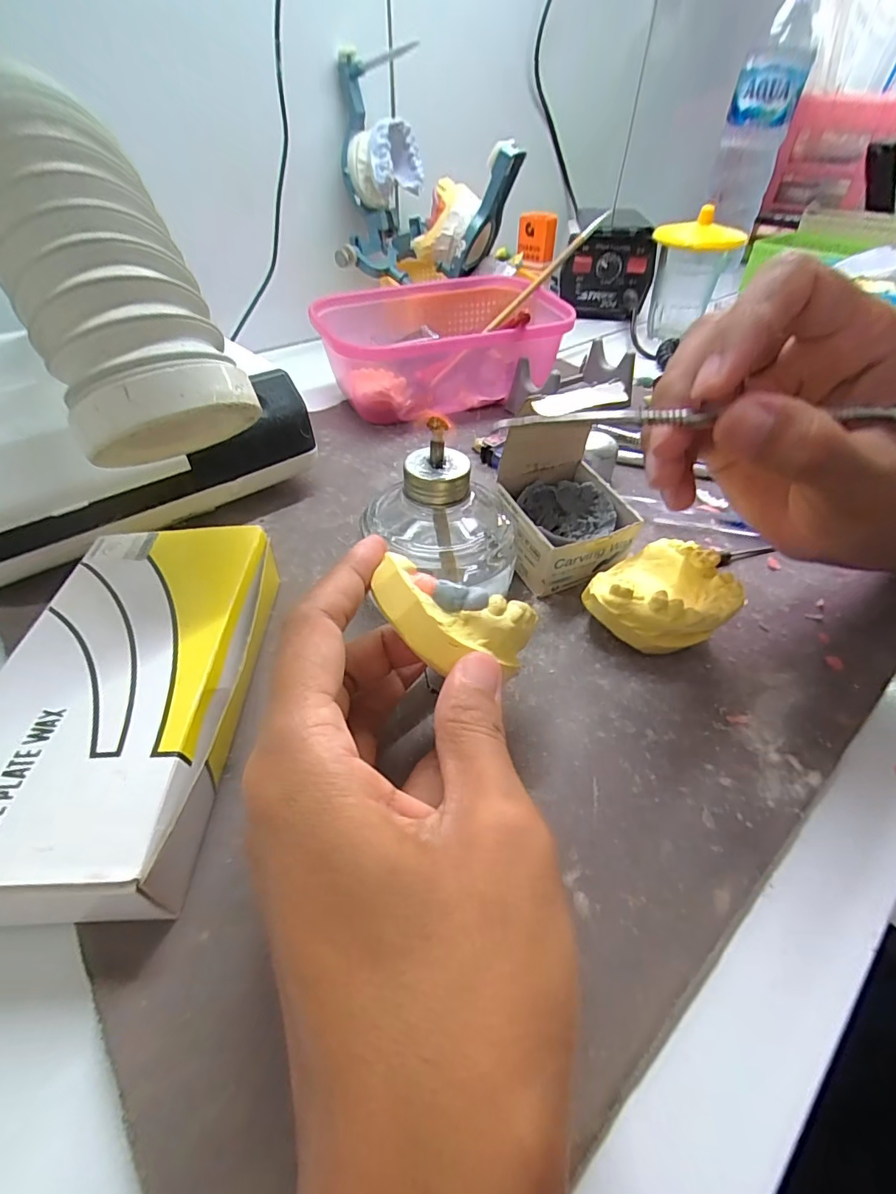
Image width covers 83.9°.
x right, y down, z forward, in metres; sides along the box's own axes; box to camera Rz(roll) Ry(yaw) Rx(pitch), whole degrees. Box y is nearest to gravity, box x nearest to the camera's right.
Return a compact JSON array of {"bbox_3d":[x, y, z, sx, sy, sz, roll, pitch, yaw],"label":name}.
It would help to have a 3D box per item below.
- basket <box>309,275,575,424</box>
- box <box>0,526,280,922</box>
[{"bbox_3d":[0.000,-0.203,0.408,0.189,0.069,0.133,-10,45,-12],"label":"basket"},{"bbox_3d":[-0.115,0.036,0.188,0.089,0.034,0.153,1,44,-1],"label":"box"}]

